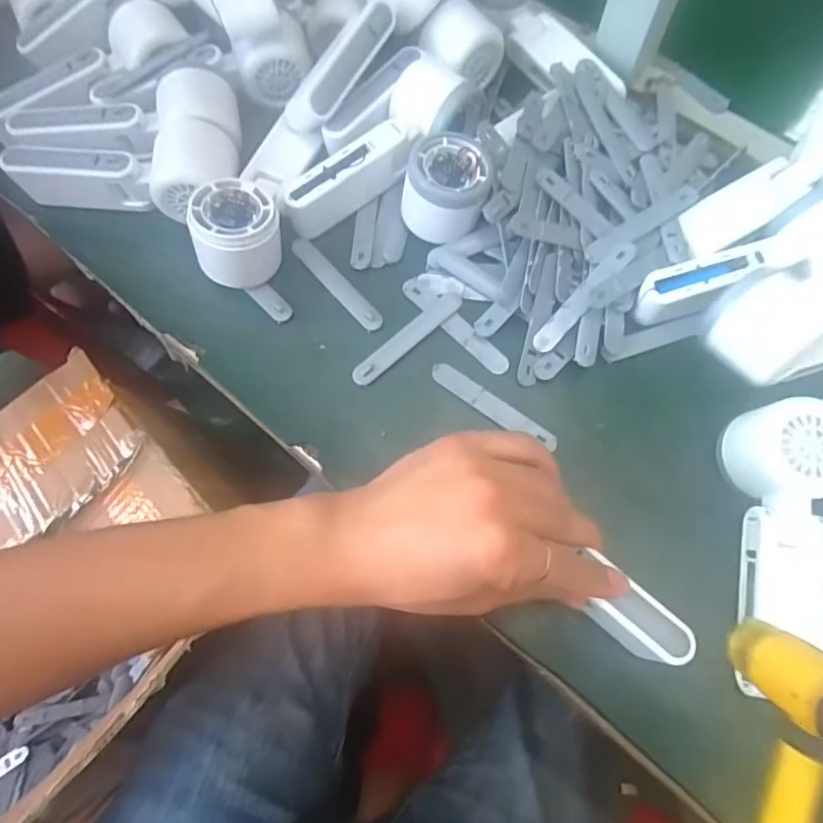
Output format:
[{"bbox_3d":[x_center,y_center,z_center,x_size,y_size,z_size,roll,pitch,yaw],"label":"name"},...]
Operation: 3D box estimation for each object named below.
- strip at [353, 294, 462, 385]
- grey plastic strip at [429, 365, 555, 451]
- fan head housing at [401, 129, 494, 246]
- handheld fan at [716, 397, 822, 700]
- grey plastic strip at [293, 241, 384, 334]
[{"bbox_3d":[-0.003,-0.051,0.386,0.092,0.004,0.016,-40,75,-13],"label":"strip"},{"bbox_3d":[0.054,-0.003,0.370,0.094,0.006,0.014,35,74,12],"label":"grey plastic strip"},{"bbox_3d":[0.023,-0.156,0.396,0.062,0.048,0.060,13,71,4],"label":"fan head housing"},{"bbox_3d":[0.219,0.073,0.316,0.053,0.051,0.153,5,70,2],"label":"handheld fan"},{"bbox_3d":[-0.055,-0.093,0.404,0.016,0.004,0.092,-40,75,-13],"label":"grey plastic strip"}]

